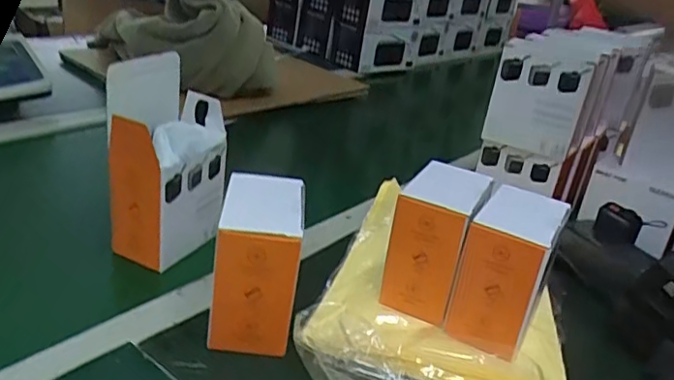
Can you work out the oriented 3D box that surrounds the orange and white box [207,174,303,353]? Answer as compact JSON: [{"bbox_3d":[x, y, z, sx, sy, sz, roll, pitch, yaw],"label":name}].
[{"bbox_3d":[-0.065,0.061,0.493,0.066,0.114,0.095,8,25,-4],"label":"orange and white box"}]

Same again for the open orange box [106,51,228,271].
[{"bbox_3d":[-0.160,-0.030,0.575,0.065,0.184,0.099,20,27,21],"label":"open orange box"}]

